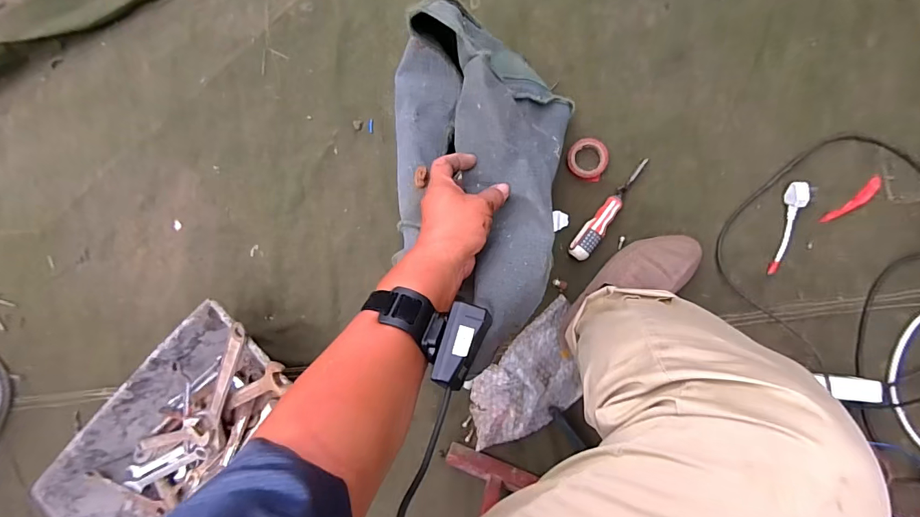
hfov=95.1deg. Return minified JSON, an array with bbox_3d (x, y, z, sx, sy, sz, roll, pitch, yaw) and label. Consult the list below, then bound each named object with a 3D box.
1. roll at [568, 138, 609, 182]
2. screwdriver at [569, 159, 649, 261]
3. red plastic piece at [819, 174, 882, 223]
[{"bbox_3d":[0.206,-0.161,0.680,0.062,0.014,0.065,0,92,6],"label":"roll"},{"bbox_3d":[0.238,-0.079,0.665,0.037,0.037,0.188,35,95,3],"label":"screwdriver"},{"bbox_3d":[0.600,-0.086,0.643,0.092,0.014,0.021,-44,88,6],"label":"red plastic piece"}]

